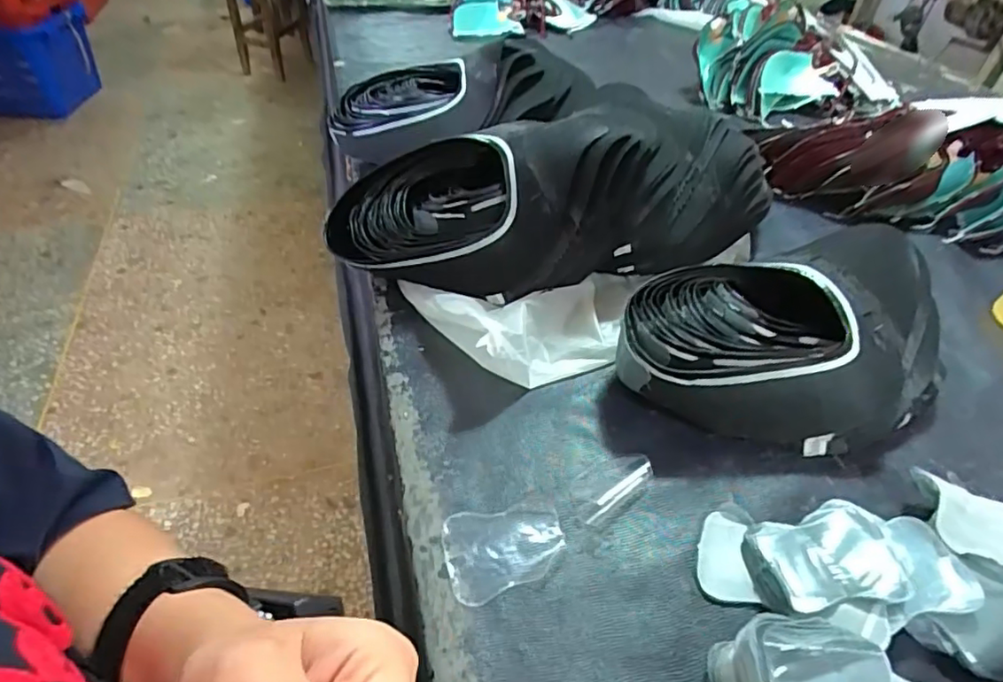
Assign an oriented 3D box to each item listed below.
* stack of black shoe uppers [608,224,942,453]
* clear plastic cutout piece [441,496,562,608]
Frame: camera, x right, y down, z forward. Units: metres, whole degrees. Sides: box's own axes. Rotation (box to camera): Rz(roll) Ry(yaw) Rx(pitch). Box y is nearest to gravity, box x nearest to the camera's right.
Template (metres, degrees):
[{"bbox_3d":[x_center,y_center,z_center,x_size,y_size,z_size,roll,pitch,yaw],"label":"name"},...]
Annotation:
[{"bbox_3d":[0.218,0.005,0.446,0.255,0.096,0.152,-12,44,-18],"label":"stack of black shoe uppers"},{"bbox_3d":[0.003,0.128,0.362,0.074,0.004,0.057,-6,42,-13],"label":"clear plastic cutout piece"}]

